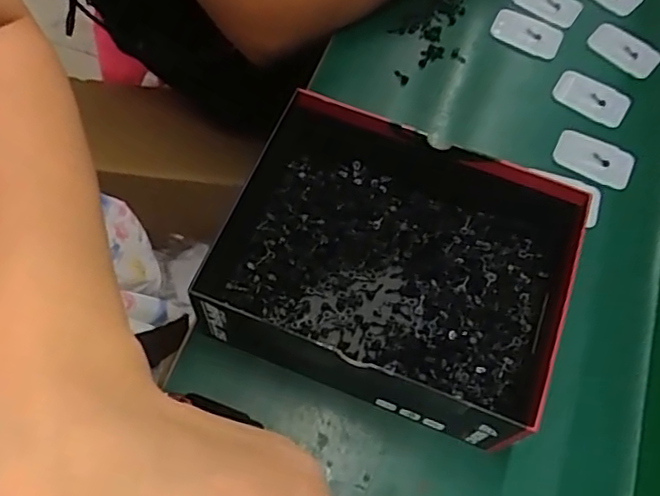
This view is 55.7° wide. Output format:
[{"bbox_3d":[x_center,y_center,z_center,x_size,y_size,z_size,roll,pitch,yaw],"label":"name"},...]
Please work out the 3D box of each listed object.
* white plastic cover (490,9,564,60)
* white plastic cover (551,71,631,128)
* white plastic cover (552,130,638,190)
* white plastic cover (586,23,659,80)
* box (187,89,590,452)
[{"bbox_3d":[0.206,-0.224,0.652,0.072,0.008,0.047,23,61,7],"label":"white plastic cover"},{"bbox_3d":[0.259,-0.149,0.618,0.071,0.004,0.048,32,63,12],"label":"white plastic cover"},{"bbox_3d":[0.246,-0.083,0.583,0.072,0.006,0.049,26,62,8],"label":"white plastic cover"},{"bbox_3d":[0.308,-0.207,0.657,0.040,0.009,0.072,-39,71,-23],"label":"white plastic cover"},{"bbox_3d":[0.045,0.013,0.477,0.268,0.085,0.210,20,61,5],"label":"box"}]

